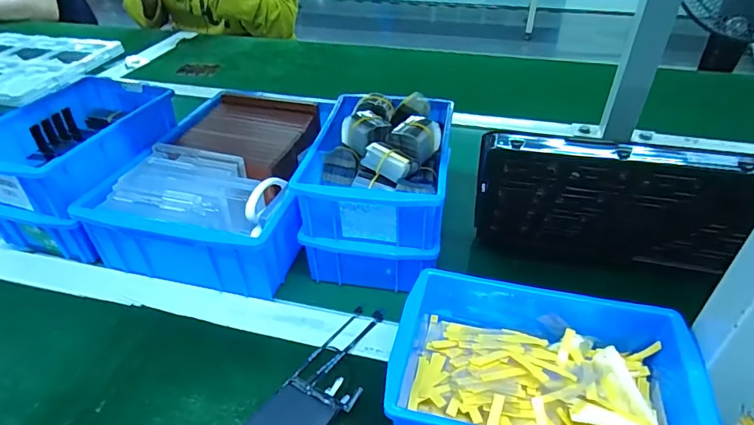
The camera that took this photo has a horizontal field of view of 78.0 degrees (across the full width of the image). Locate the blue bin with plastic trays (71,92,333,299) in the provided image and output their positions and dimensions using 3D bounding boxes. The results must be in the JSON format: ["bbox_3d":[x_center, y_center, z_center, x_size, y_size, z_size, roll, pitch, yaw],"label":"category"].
[{"bbox_3d":[-0.158,-0.038,0.542,0.207,0.085,0.288,7,38,11],"label":"blue bin with plastic trays"}]

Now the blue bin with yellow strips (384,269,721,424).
[{"bbox_3d":[0.118,0.118,0.349,0.202,0.066,0.150,9,38,13],"label":"blue bin with yellow strips"}]

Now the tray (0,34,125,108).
[{"bbox_3d":[-0.739,-0.302,0.921,0.333,0.026,0.291,6,38,10],"label":"tray"}]

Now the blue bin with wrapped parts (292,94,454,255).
[{"bbox_3d":[0.006,-0.055,0.470,0.132,0.072,0.186,5,38,8],"label":"blue bin with wrapped parts"}]

